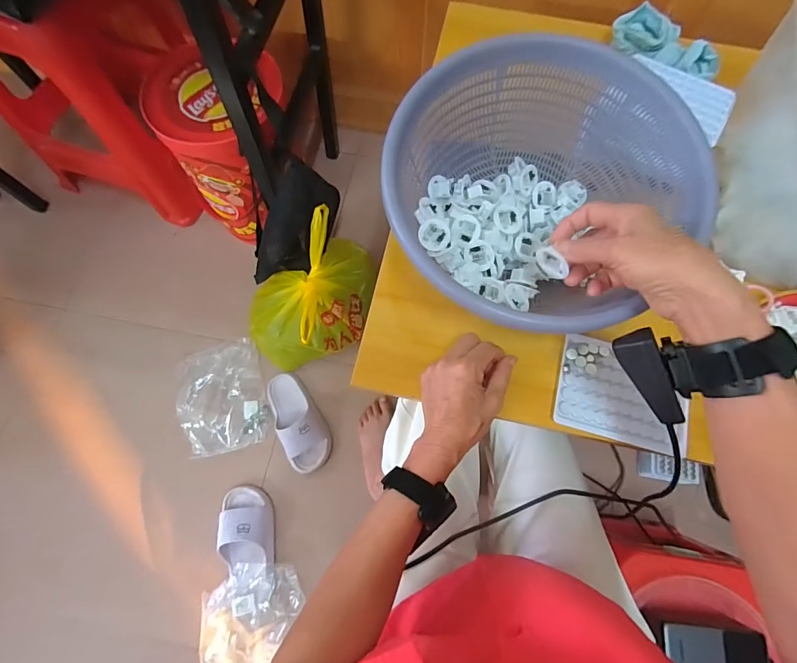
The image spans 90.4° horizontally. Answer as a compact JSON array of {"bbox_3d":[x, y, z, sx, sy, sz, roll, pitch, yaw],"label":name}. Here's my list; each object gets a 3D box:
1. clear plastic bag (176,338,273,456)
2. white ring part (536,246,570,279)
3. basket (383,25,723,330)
[{"bbox_3d":[-0.388,0.145,0.873,0.183,0.041,0.237,-15,73,-16],"label":"clear plastic bag"},{"bbox_3d":[0.133,-0.060,0.341,0.006,0.031,0.033,-37,76,-11],"label":"white ring part"},{"bbox_3d":[0.132,-0.130,0.397,0.280,0.113,0.273,0,72,0],"label":"basket"}]

